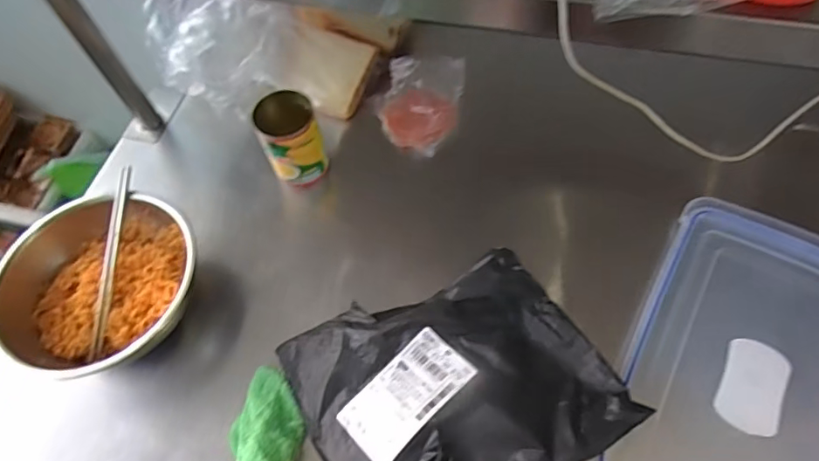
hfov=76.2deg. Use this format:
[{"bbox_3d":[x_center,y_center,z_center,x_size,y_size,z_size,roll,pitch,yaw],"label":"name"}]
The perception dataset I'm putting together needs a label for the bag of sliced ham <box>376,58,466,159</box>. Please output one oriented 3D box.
[{"bbox_3d":[0.018,-0.168,0.695,0.121,0.073,0.109,-5,62,1],"label":"bag of sliced ham"}]

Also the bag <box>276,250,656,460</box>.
[{"bbox_3d":[0.039,0.152,0.523,0.293,0.057,0.235,-24,63,-9],"label":"bag"}]

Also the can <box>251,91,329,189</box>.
[{"bbox_3d":[-0.146,-0.110,0.667,0.070,0.111,0.070,-2,62,3],"label":"can"}]

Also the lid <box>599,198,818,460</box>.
[{"bbox_3d":[0.362,0.144,0.536,0.246,0.023,0.372,25,66,16],"label":"lid"}]

